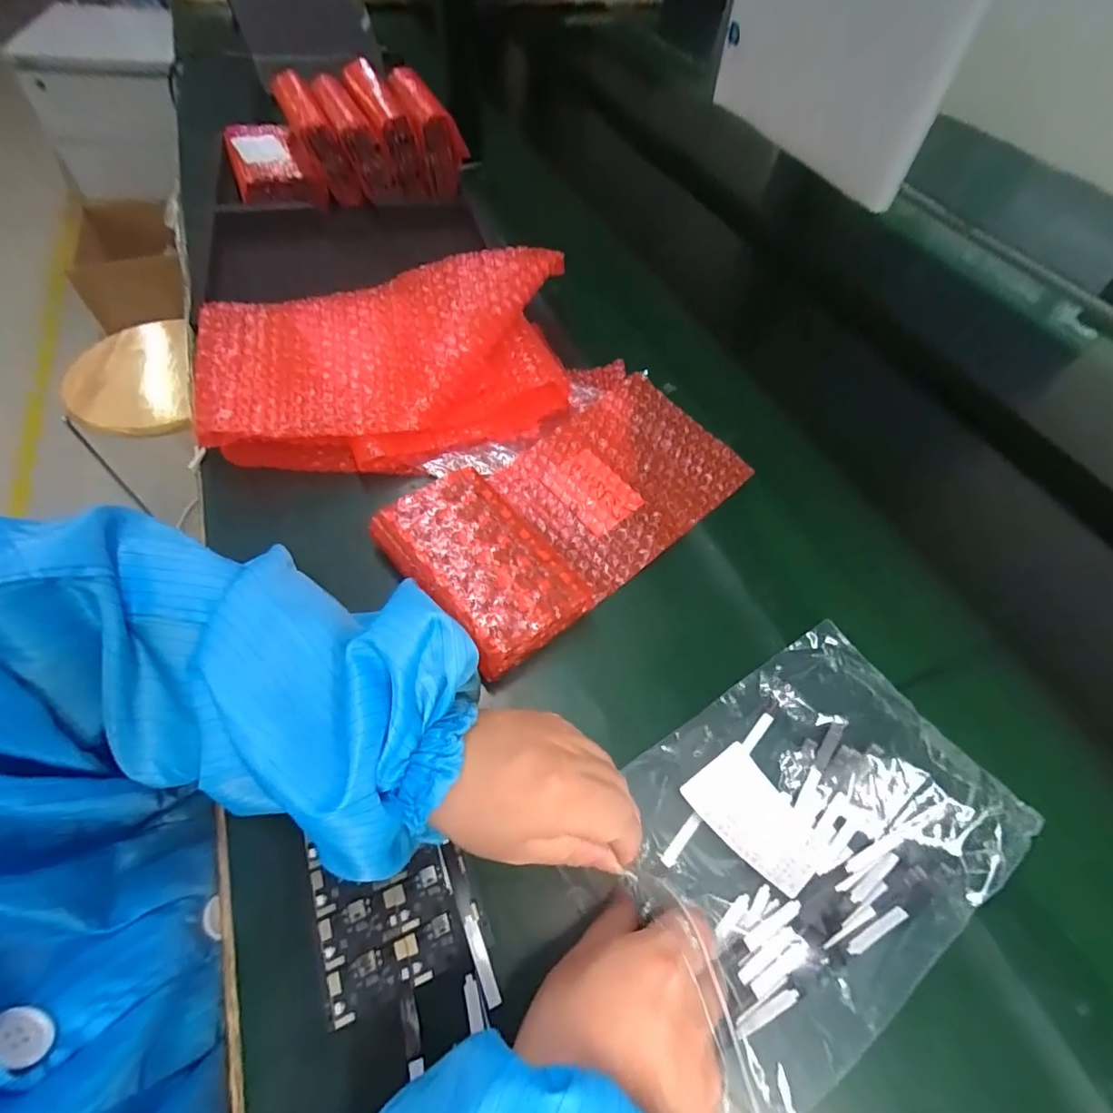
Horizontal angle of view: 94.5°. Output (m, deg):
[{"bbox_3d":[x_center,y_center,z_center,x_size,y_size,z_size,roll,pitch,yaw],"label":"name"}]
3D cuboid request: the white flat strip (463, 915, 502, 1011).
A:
[{"bbox_3d":[-0.036,0.193,0.246,0.007,0.004,0.037,-14,60,-25],"label":"white flat strip"}]

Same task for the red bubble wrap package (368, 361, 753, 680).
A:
[{"bbox_3d":[0.006,-0.057,0.398,0.269,0.030,0.172,-36,65,-22],"label":"red bubble wrap package"}]

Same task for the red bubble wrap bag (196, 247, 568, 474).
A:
[{"bbox_3d":[-0.135,-0.160,0.425,0.290,0.085,0.159,-7,58,-6],"label":"red bubble wrap bag"}]

